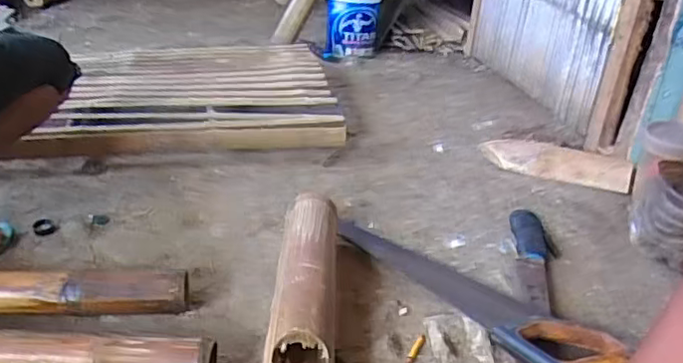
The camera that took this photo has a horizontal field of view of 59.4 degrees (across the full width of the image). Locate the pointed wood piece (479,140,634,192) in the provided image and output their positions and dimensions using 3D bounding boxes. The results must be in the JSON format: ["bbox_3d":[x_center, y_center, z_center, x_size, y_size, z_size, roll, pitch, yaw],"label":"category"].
[{"bbox_3d":[0.416,-0.034,1.175,0.281,0.055,0.064,12,29,19],"label":"pointed wood piece"}]

